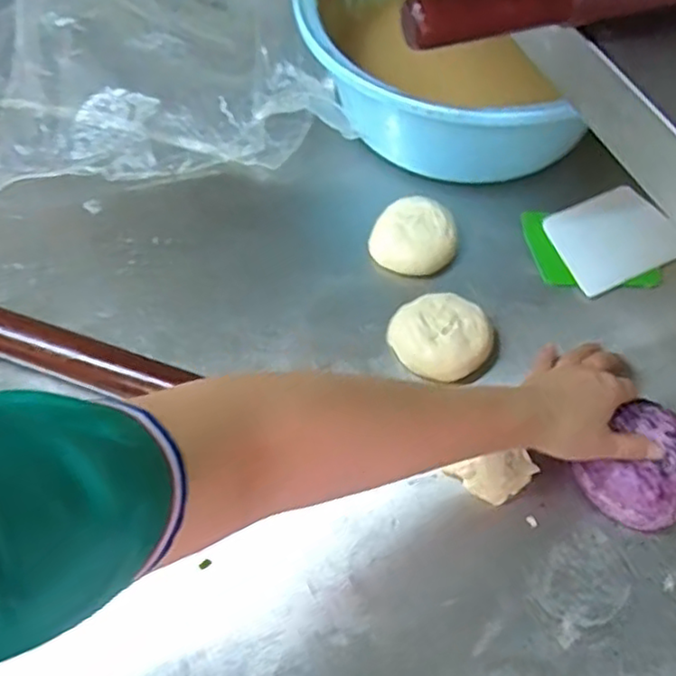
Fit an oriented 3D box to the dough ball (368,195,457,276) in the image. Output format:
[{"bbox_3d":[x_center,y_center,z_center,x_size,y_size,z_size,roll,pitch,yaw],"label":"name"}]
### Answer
[{"bbox_3d":[0.074,-0.096,0.657,0.085,0.047,0.074,11,58,8],"label":"dough ball"}]

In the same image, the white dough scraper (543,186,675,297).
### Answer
[{"bbox_3d":[0.273,-0.101,0.663,0.126,0.005,0.096,-23,60,-13],"label":"white dough scraper"}]

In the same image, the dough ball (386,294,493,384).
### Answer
[{"bbox_3d":[0.089,0.004,0.598,0.092,0.045,0.075,10,58,7],"label":"dough ball"}]

